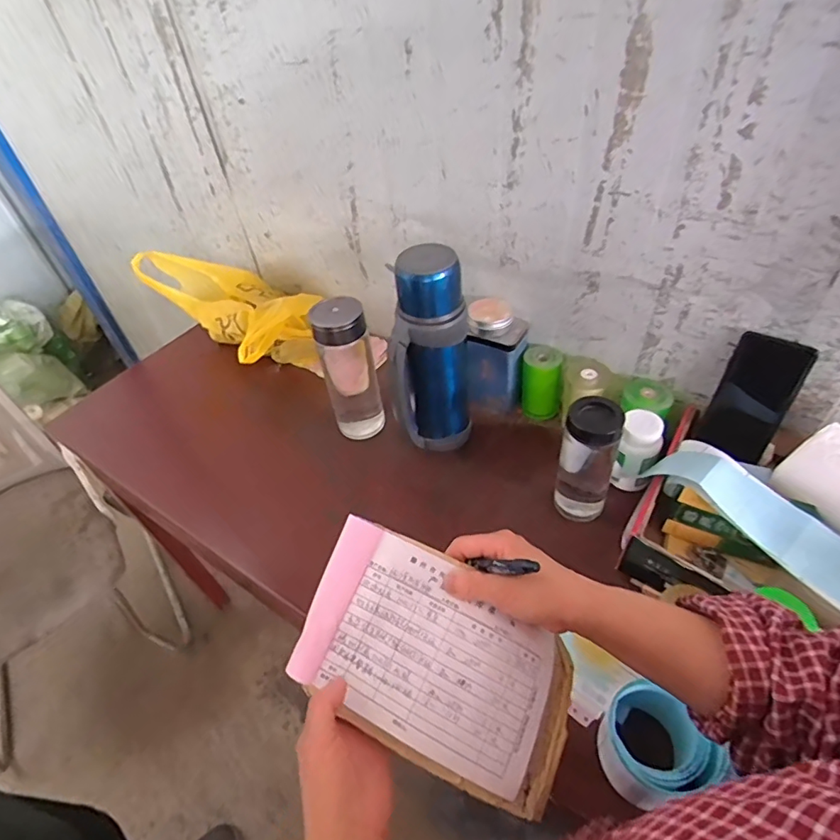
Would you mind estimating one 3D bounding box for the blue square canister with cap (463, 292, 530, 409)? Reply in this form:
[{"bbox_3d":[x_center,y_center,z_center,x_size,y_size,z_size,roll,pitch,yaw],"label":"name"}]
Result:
[{"bbox_3d":[0.123,-0.102,0.828,0.093,0.177,0.083,10,48,15],"label":"blue square canister with cap"}]

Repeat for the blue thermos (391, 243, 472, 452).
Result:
[{"bbox_3d":[0.013,-0.086,0.713,0.105,0.294,0.077,-8,46,-1],"label":"blue thermos"}]

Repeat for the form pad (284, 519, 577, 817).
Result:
[{"bbox_3d":[0.015,0.184,0.404,0.211,0.033,0.138,23,74,10],"label":"form pad"}]

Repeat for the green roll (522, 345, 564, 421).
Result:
[{"bbox_3d":[0.192,-0.057,0.815,0.057,0.101,0.060,-3,46,3],"label":"green roll"}]

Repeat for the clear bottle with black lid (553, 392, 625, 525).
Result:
[{"bbox_3d":[0.213,0.054,0.659,0.068,0.177,0.064,16,50,20],"label":"clear bottle with black lid"}]

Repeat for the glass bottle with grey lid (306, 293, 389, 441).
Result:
[{"bbox_3d":[-0.101,-0.062,0.769,0.077,0.223,0.080,-14,46,-7],"label":"glass bottle with grey lid"}]

